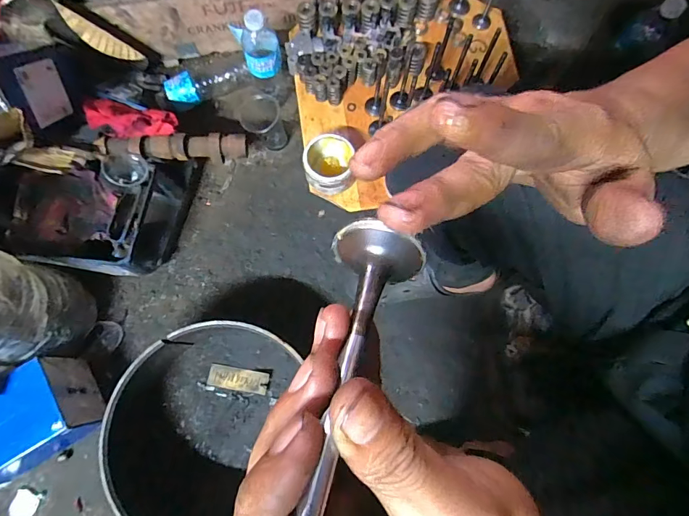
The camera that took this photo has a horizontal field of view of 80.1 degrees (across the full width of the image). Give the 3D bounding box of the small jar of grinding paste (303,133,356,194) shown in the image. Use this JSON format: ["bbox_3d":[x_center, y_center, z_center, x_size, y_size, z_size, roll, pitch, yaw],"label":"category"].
[{"bbox_3d":[-0.023,-0.154,0.668,0.084,0.057,0.090,0,76,-2],"label":"small jar of grinding paste"}]

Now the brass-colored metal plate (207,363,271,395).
[{"bbox_3d":[-0.189,0.215,0.727,0.106,0.011,0.038,10,76,1],"label":"brass-colored metal plate"}]

